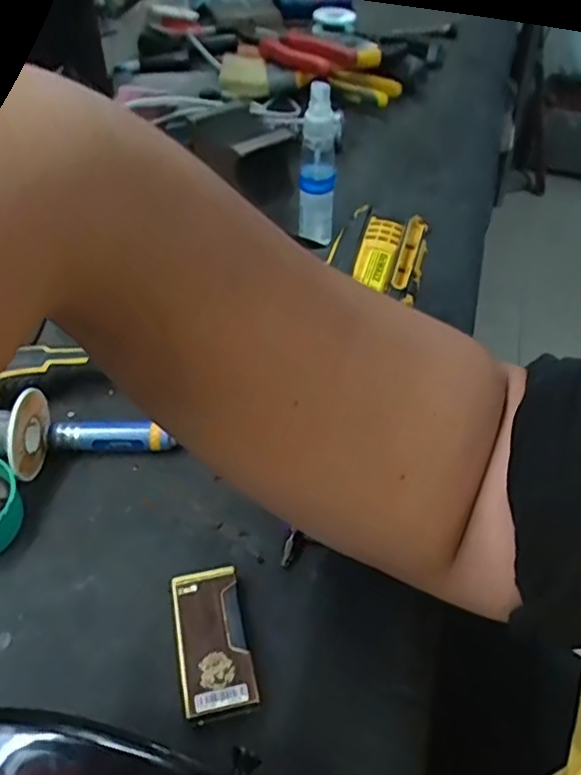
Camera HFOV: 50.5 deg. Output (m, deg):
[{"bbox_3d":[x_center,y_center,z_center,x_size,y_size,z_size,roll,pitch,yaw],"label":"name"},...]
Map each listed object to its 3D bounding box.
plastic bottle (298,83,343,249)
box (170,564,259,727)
[{"bbox_3d":[0.023,-0.175,0.506,0.029,0.133,0.025,0,47,-3],"label":"plastic bottle"},{"bbox_3d":[-0.039,0.126,0.306,0.033,0.013,0.068,-8,48,-11],"label":"box"}]

